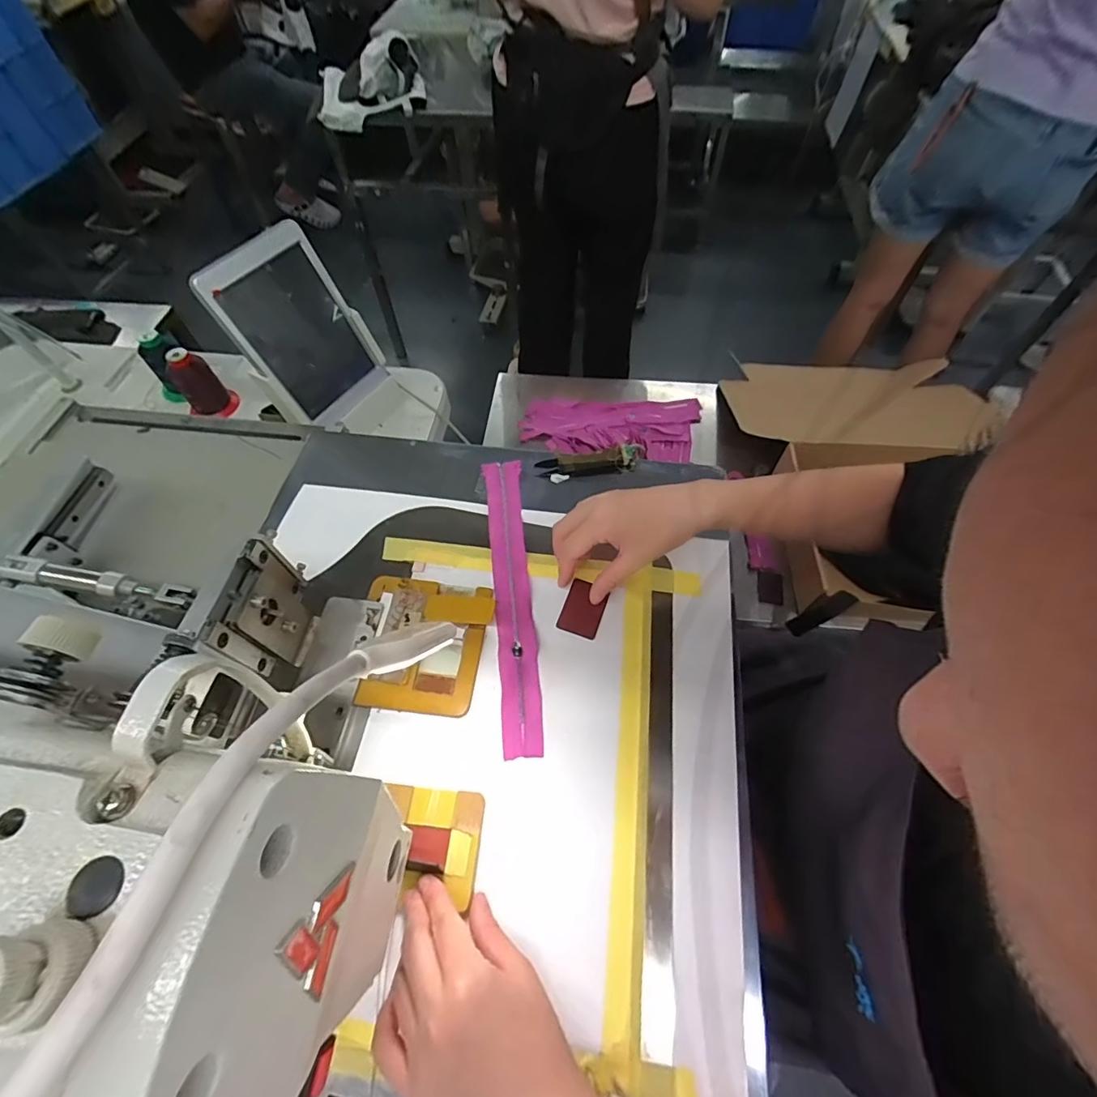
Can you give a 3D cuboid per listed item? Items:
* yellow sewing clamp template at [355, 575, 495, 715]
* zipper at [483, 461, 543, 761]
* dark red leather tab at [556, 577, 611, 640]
[{"bbox_3d":[-0.108,0.078,0.421,0.109,0.014,0.114,6,59,4],"label":"yellow sewing clamp template"},{"bbox_3d":[-0.033,0.034,0.452,0.034,0.004,0.288,-7,59,-3],"label":"zipper"},{"bbox_3d":[0.032,0.052,0.440,0.037,0.007,0.052,14,60,25],"label":"dark red leather tab"}]

